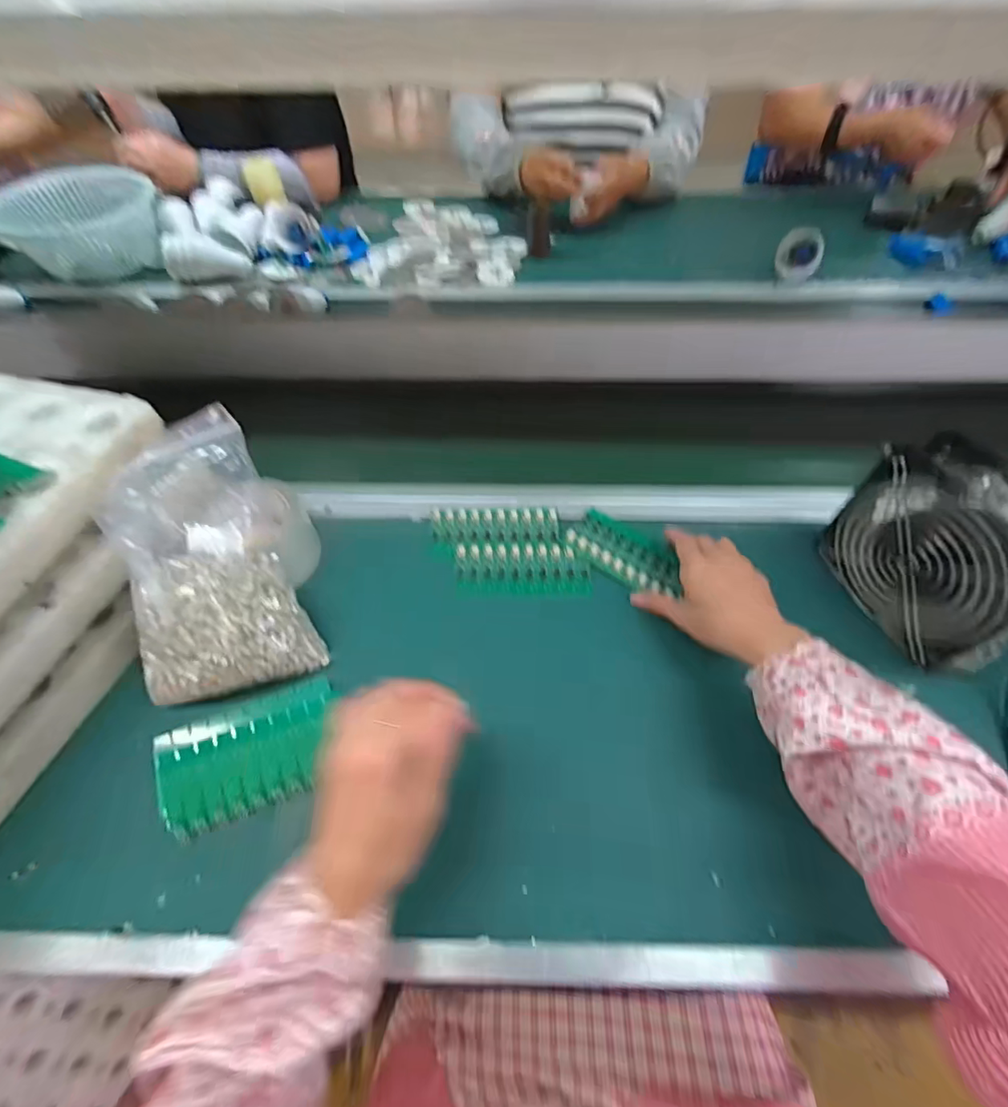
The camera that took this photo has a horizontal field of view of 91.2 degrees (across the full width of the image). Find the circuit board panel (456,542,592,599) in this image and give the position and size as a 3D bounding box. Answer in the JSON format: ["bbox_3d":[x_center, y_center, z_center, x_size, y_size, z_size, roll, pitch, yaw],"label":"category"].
[{"bbox_3d":[0.019,0.016,0.502,0.134,0.006,0.060,-1,64,0],"label":"circuit board panel"}]

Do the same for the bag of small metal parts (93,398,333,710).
[{"bbox_3d":[-0.242,0.013,0.401,0.135,0.169,0.154,-14,57,-10],"label":"bag of small metal parts"}]

